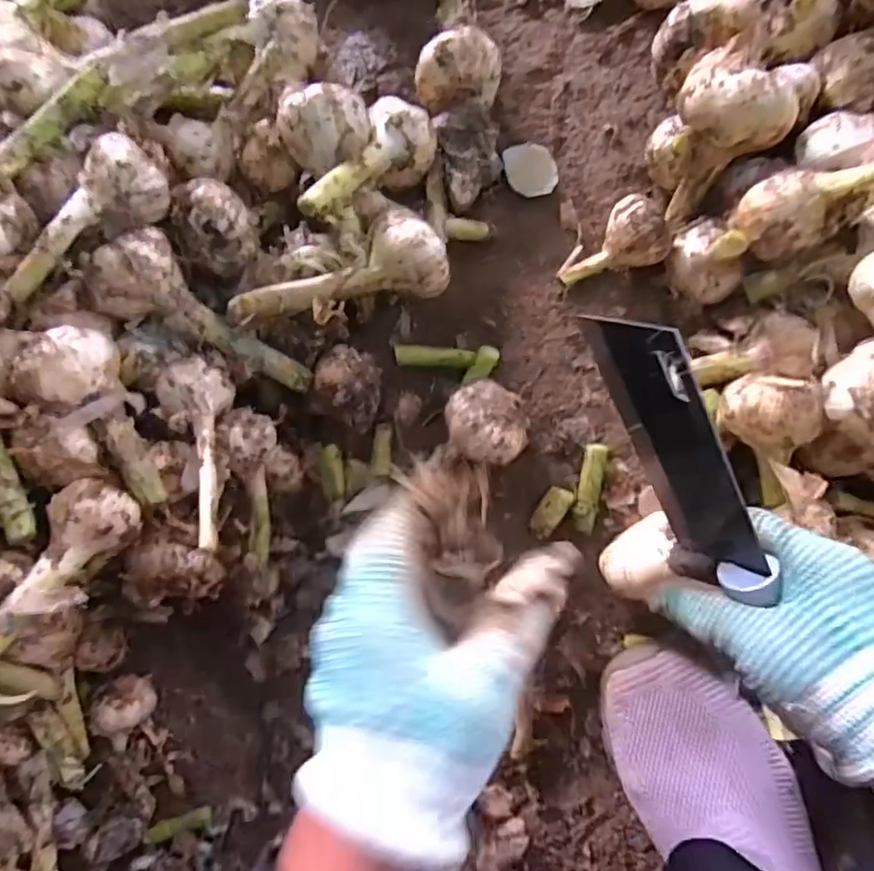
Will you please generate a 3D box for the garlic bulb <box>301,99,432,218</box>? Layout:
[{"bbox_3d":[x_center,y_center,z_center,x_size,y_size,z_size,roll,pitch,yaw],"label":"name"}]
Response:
[{"bbox_3d":[-0.048,-0.166,0.366,0.042,0.044,0.126,30,55,8],"label":"garlic bulb"}]

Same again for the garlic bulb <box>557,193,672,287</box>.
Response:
[{"bbox_3d":[0.119,-0.121,0.388,0.062,0.048,0.045,-40,83,3],"label":"garlic bulb"}]

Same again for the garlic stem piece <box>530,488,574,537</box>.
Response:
[{"bbox_3d":[0.078,0.051,0.397,0.017,0.013,0.036,35,91,8],"label":"garlic stem piece"}]

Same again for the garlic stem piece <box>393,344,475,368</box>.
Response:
[{"bbox_3d":[-0.001,-0.056,0.412,0.056,0.012,0.013,2,87,7],"label":"garlic stem piece"}]

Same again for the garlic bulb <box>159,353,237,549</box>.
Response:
[{"bbox_3d":[-0.141,0.013,0.340,0.038,0.034,0.118,-17,65,6],"label":"garlic bulb"}]

